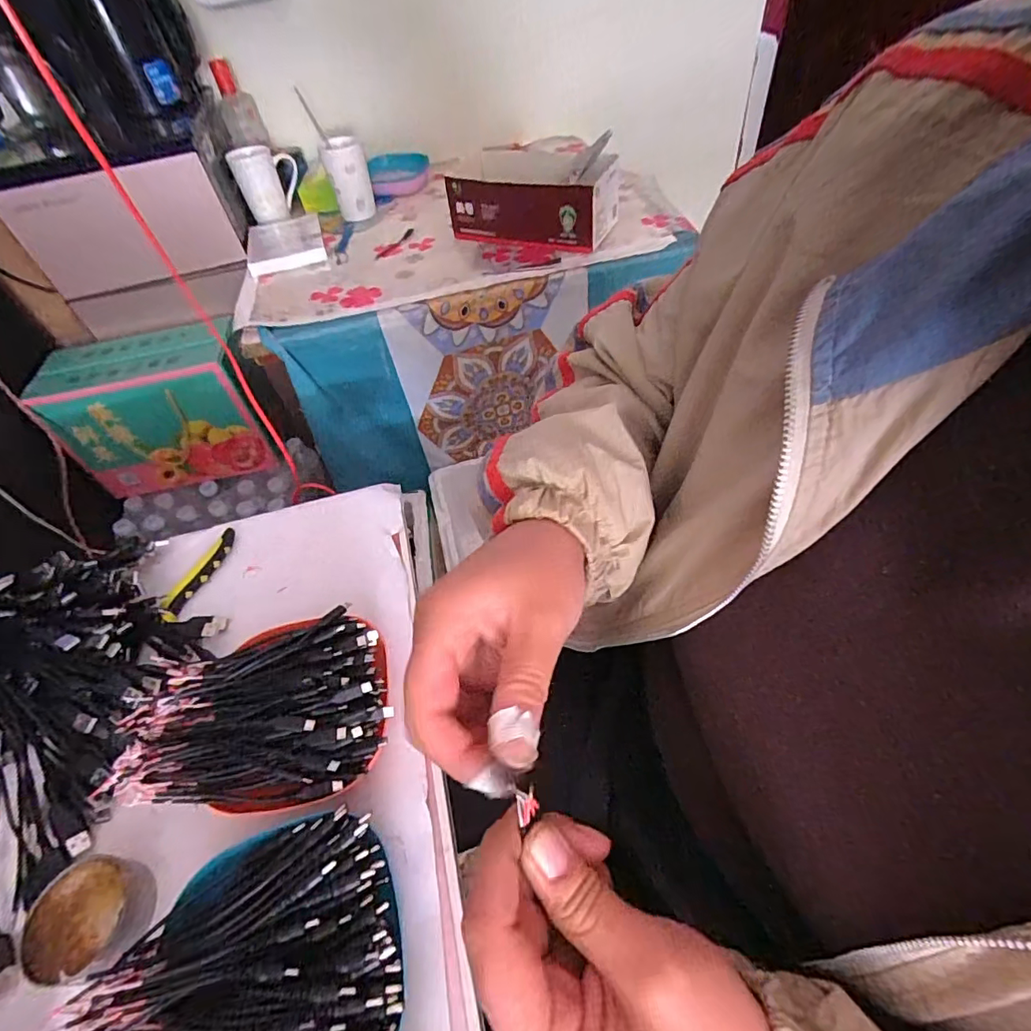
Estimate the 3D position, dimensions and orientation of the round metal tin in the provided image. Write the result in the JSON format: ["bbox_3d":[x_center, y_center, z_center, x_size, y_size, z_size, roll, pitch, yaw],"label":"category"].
[{"bbox_3d":[-0.266,0.253,0.331,0.070,0.031,0.062,-7,50,1],"label":"round metal tin"}]

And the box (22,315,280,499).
[{"bbox_3d":[-0.647,-0.207,0.989,0.330,0.232,0.174,-14,50,-5],"label":"box"}]

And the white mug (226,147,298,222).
[{"bbox_3d":[-0.464,-0.628,0.983,0.110,0.110,0.071,-23,52,-12],"label":"white mug"}]

